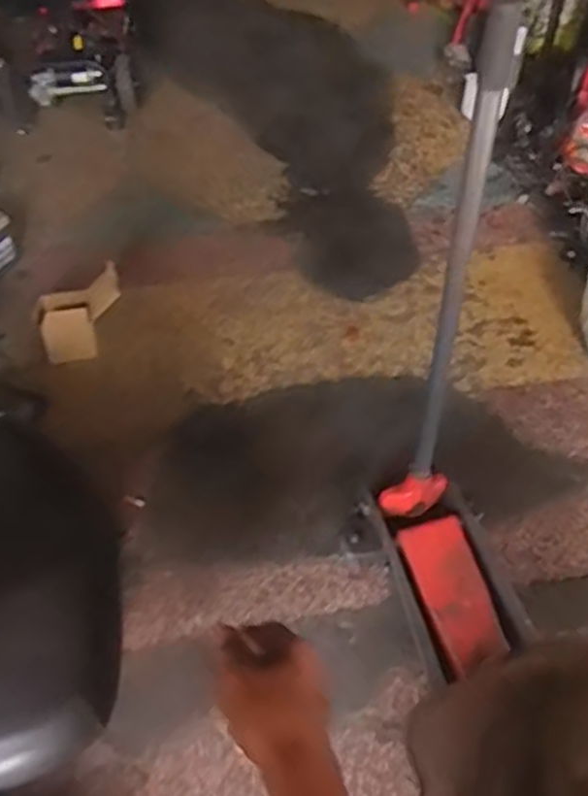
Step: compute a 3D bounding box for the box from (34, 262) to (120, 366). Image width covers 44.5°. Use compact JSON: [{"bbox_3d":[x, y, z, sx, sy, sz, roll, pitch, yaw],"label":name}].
[{"bbox_3d":[-0.544,-0.210,1.842,0.221,0.196,0.137,-17,53,-15],"label":"box"}]

